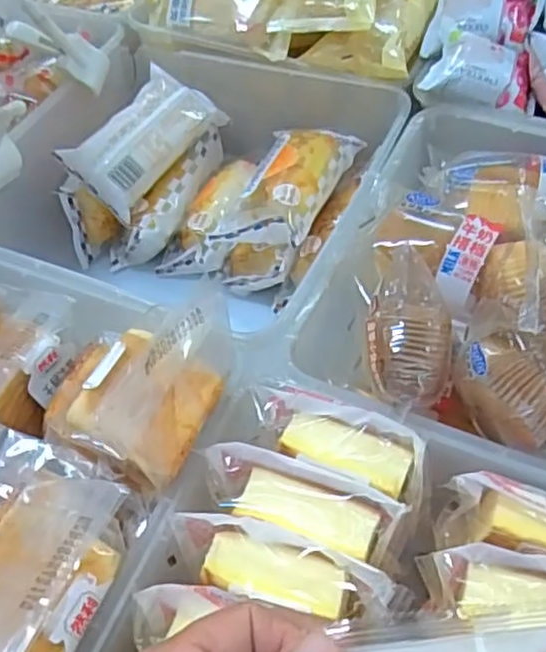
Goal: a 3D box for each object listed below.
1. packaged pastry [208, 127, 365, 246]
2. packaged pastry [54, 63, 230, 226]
[{"bbox_3d":[0.011,-0.114,0.533,0.073,0.044,0.122,21,58,18],"label":"packaged pastry"},{"bbox_3d":[-0.106,-0.156,0.555,0.125,0.070,0.038,-47,18,-11],"label":"packaged pastry"}]

